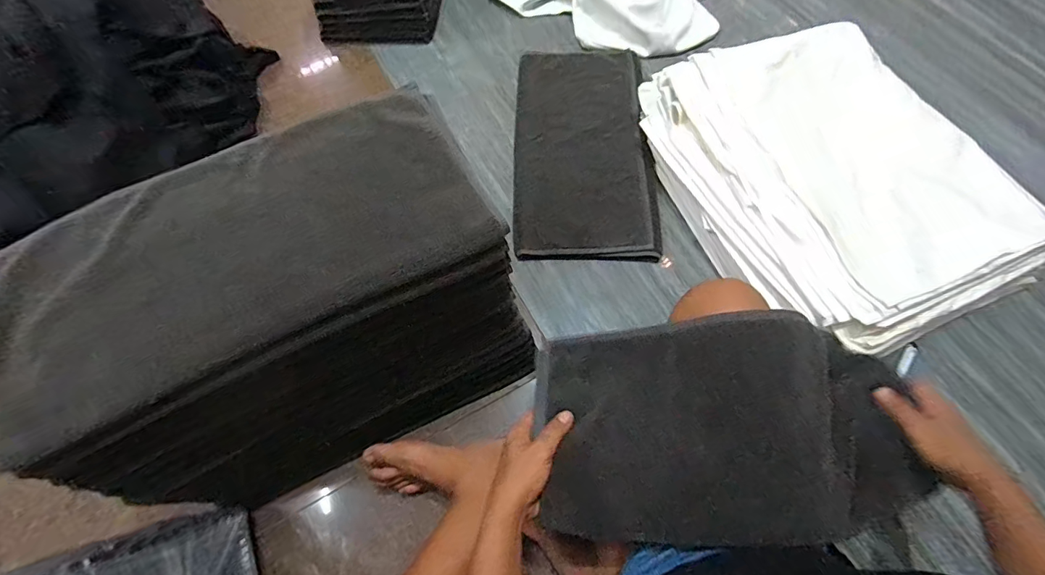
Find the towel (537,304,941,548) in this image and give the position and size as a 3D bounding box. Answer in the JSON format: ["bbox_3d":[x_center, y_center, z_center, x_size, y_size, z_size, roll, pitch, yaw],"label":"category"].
[{"bbox_3d":[0.239,0.161,0.554,0.426,0.054,0.244,-3,66,-3],"label":"towel"}]

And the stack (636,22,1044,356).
[{"bbox_3d":[0.531,-0.194,0.799,0.477,0.109,0.563,-22,67,-7],"label":"stack"}]

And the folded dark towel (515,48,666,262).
[{"bbox_3d":[0.119,-0.296,0.914,0.260,0.051,0.539,3,66,-1],"label":"folded dark towel"}]

